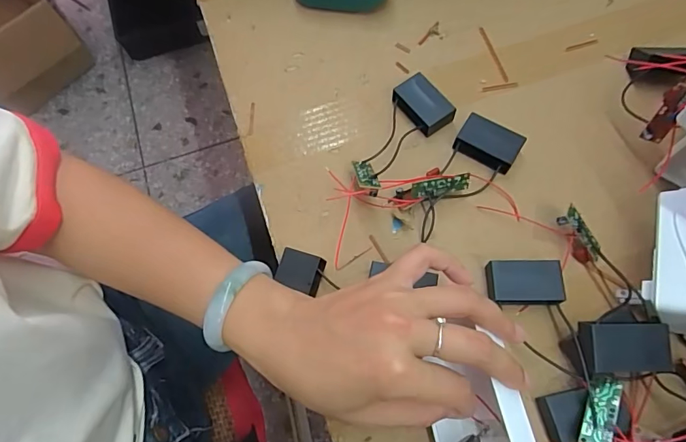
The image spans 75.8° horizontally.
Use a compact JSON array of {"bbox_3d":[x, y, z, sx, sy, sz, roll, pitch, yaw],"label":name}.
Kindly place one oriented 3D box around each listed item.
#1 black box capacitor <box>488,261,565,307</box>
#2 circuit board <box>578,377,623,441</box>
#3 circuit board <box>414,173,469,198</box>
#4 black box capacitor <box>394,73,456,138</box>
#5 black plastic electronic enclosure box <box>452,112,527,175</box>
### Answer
[{"bbox_3d":[0.127,0.044,0.312,0.049,0.018,0.030,1,68,2],"label":"black box capacitor"},{"bbox_3d":[0.155,0.115,0.264,0.017,0.005,0.044,15,57,27],"label":"circuit board"},{"bbox_3d":[0.074,-0.026,0.332,0.043,0.016,0.004,-12,33,1],"label":"circuit board"},{"bbox_3d":[0.066,-0.096,0.369,0.032,0.020,0.047,-36,72,-12],"label":"black box capacitor"},{"bbox_3d":[0.116,-0.061,0.354,0.048,0.019,0.030,27,71,12],"label":"black plastic electronic enclosure box"}]

